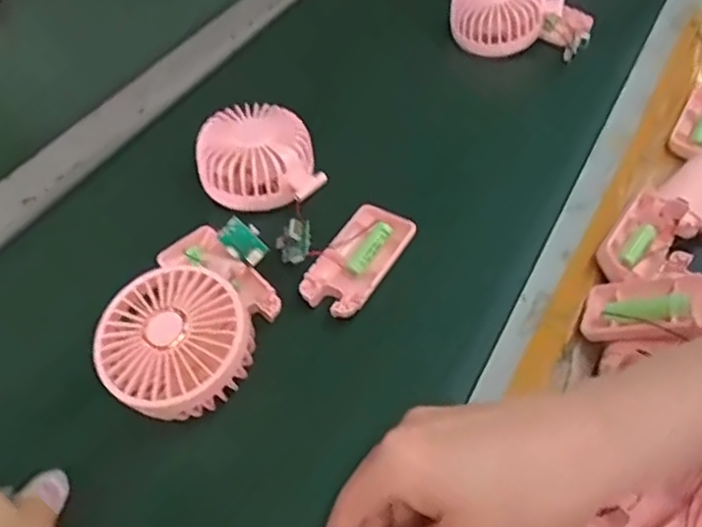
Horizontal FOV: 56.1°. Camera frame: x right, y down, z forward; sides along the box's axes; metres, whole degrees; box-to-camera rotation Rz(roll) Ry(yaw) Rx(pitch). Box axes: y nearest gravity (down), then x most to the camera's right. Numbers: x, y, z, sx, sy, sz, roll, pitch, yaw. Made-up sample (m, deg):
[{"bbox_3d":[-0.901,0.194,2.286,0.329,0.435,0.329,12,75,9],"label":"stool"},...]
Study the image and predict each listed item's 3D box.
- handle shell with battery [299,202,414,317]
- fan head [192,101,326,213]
[{"bbox_3d":[0.005,-0.004,0.465,0.047,0.013,0.095,24,54,20],"label":"handle shell with battery"},{"bbox_3d":[-0.074,-0.083,0.512,0.087,0.038,0.088,-16,51,-11],"label":"fan head"}]

